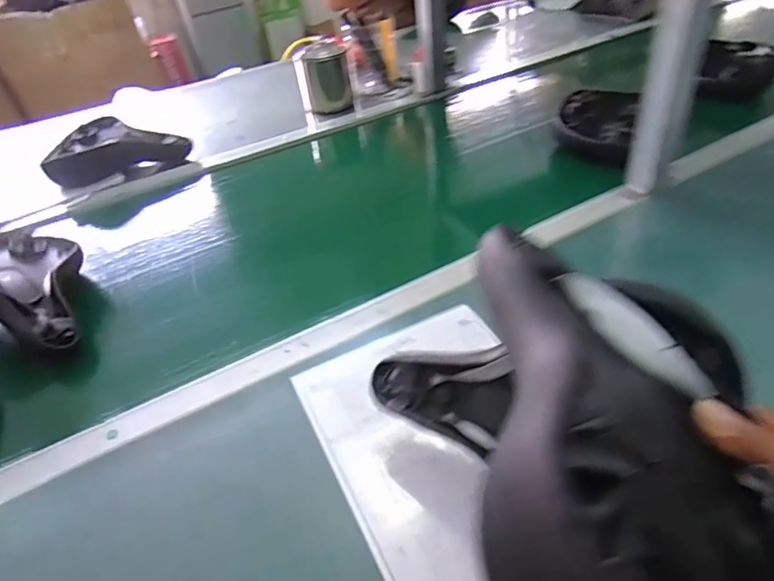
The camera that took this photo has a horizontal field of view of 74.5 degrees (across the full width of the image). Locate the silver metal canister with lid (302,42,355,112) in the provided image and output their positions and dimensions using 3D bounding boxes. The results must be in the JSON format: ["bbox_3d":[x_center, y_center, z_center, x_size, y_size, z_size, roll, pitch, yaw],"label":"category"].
[{"bbox_3d":[-0.131,-0.458,1.100,0.107,0.120,0.081,-8,40,-1],"label":"silver metal canister with lid"}]

